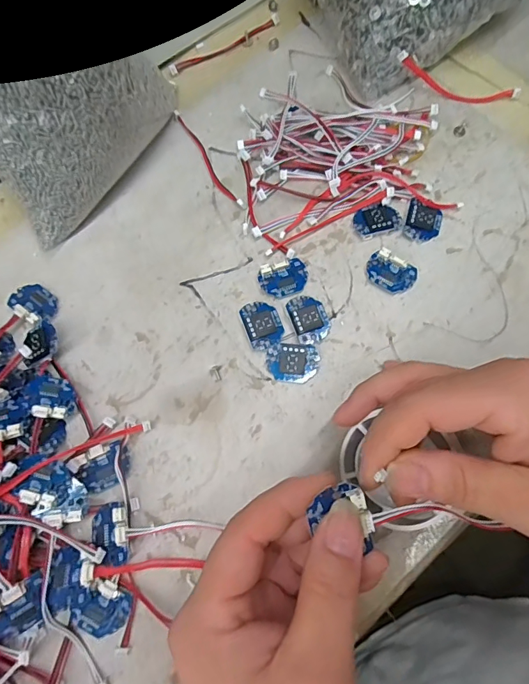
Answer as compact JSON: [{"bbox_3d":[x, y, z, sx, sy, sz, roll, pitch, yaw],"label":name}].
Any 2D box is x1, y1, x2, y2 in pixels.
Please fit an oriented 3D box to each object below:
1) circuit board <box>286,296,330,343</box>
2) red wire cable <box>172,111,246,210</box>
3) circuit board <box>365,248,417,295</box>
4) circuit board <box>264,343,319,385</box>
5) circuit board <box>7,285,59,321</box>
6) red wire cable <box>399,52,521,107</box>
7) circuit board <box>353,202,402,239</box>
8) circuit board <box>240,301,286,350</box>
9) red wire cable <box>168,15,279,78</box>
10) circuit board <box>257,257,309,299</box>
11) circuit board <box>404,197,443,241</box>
[{"bbox_3d":[0.026,-0.014,0.256,0.021,0.005,0.029,-19,73,-4],"label":"circuit board"},{"bbox_3d":[-0.038,-0.120,0.293,0.008,0.006,0.088,-31,74,-7],"label":"red wire cable"},{"bbox_3d":[0.075,-0.041,0.262,0.029,0.007,0.021,30,76,11],"label":"circuit board"},{"bbox_3d":[0.016,0.012,0.248,0.029,0.006,0.021,0,73,2],"label":"circuit board"},{"bbox_3d":[-0.139,-0.025,0.268,0.028,0.006,0.021,21,75,8],"label":"circuit board"},{"bbox_3d":[0.128,-0.173,0.293,0.082,0.024,0.013,14,74,7],"label":"red wire cable"},{"bbox_3d":[0.070,-0.076,0.273,0.028,0.004,0.020,-16,73,-3],"label":"circuit board"},{"bbox_3d":[-0.001,-0.011,0.256,0.021,0.005,0.029,-19,73,-4],"label":"circuit board"},{"bbox_3d":[-0.028,-0.217,0.323,0.090,0.004,0.009,-30,74,-7],"label":"red wire cable"},{"bbox_3d":[0.012,-0.038,0.265,0.030,0.006,0.022,-19,73,-4],"label":"circuit board"},{"bbox_3d":[0.097,-0.074,0.271,0.022,0.005,0.024,20,75,8],"label":"circuit board"}]

